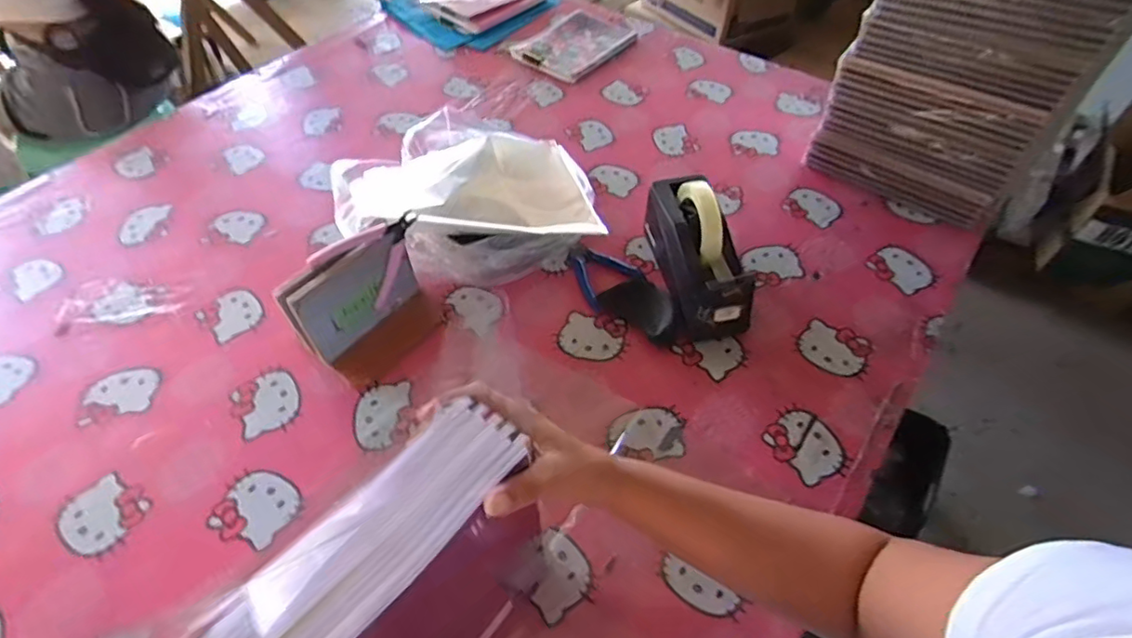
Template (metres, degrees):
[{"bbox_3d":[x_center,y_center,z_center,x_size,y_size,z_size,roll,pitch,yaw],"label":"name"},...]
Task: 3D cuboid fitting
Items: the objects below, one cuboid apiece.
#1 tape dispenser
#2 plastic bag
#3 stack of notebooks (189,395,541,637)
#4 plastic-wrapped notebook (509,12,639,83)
[{"bbox_3d":[0.162,-0.087,0.721,0.071,0.130,0.195,-11,54,-9],"label":"tape dispenser"},{"bbox_3d":[-0.141,-0.177,0.824,0.342,0.086,0.295,-18,55,-14],"label":"plastic bag"},{"bbox_3d":[-0.112,0.202,0.416,0.066,0.252,0.211,31,58,20],"label":"stack of notebooks"},{"bbox_3d":[0.027,-0.548,1.147,0.164,0.017,0.239,36,60,23],"label":"plastic-wrapped notebook"}]

